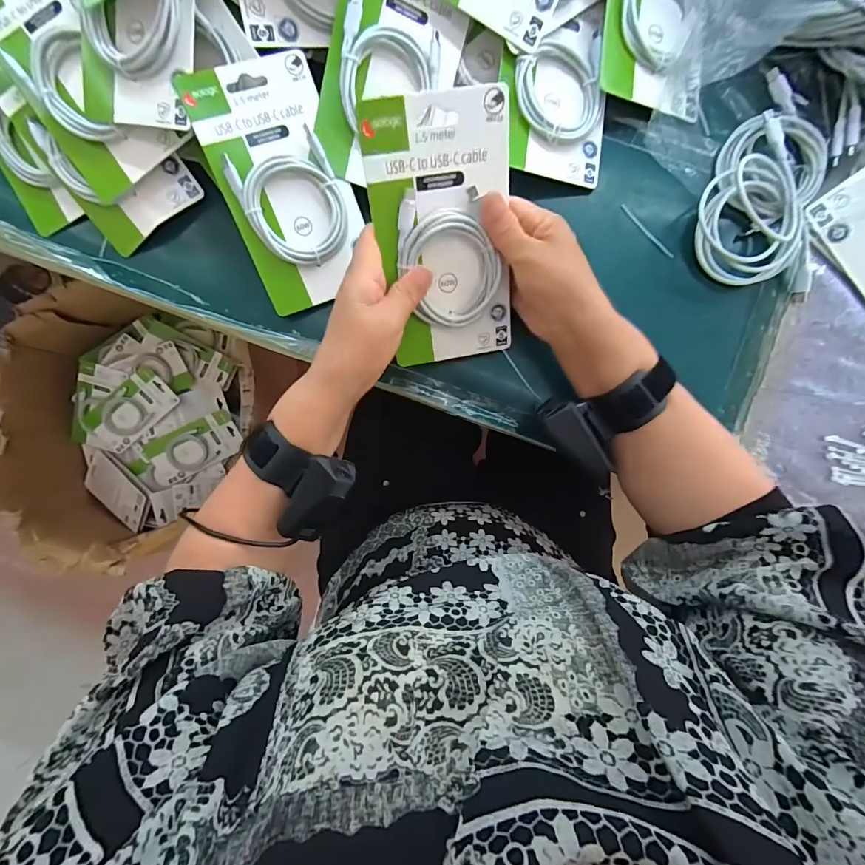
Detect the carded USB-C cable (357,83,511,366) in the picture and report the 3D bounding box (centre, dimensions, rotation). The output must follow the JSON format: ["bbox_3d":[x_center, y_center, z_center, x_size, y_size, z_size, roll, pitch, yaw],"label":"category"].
[{"bbox_3d":[0.011,-0.139,0.310,0.098,0.012,0.180,-11,124,-6],"label":"carded USB-C cable"}]

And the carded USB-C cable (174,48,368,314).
[{"bbox_3d":[-0.118,-0.203,0.345,0.103,0.014,0.179,-22,107,-6],"label":"carded USB-C cable"}]

